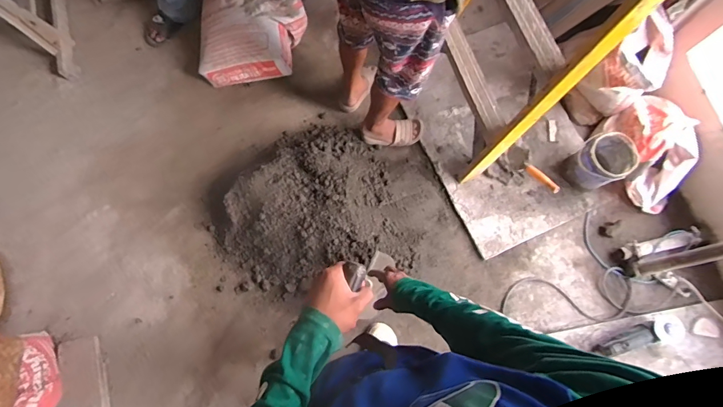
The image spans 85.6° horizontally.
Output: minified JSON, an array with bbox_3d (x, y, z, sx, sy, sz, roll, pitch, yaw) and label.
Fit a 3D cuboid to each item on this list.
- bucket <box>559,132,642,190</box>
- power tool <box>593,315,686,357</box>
[{"bbox_3d":[0.963,-0.162,1.583,0.183,0.194,0.192,1,73,-2],"label":"bucket"},{"bbox_3d":[1.026,0.489,1.445,0.320,0.074,0.108,-10,74,-5],"label":"power tool"}]

